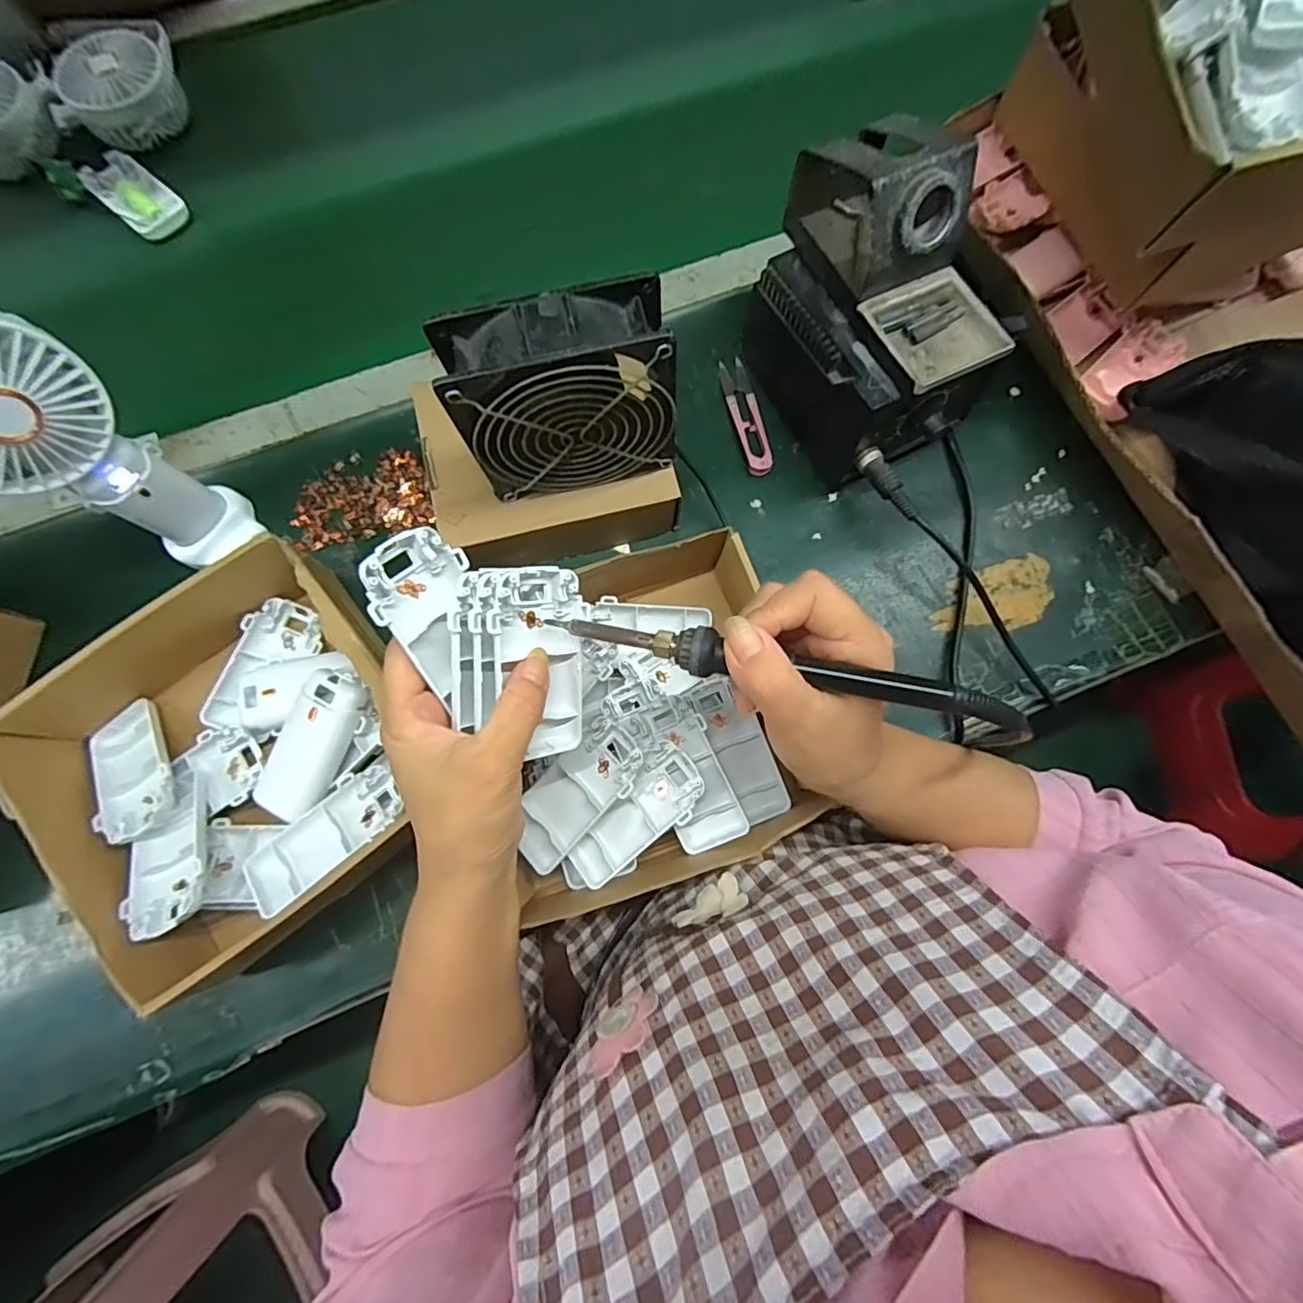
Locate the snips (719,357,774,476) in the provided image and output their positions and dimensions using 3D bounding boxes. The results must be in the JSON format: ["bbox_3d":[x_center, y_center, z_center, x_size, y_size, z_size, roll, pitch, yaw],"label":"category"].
[{"bbox_3d":[0.075,-0.185,0.456,0.023,0.010,0.102,-12,78,-3],"label":"snips"}]

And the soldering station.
[{"bbox_3d":[0.145,-0.226,0.388,0.110,0.156,0.171,-35,80,-8],"label":"soldering station"}]

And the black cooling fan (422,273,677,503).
[{"bbox_3d":[-0.049,-0.142,0.333,0.116,0.114,0.044,-13,78,-4],"label":"black cooling fan"}]

